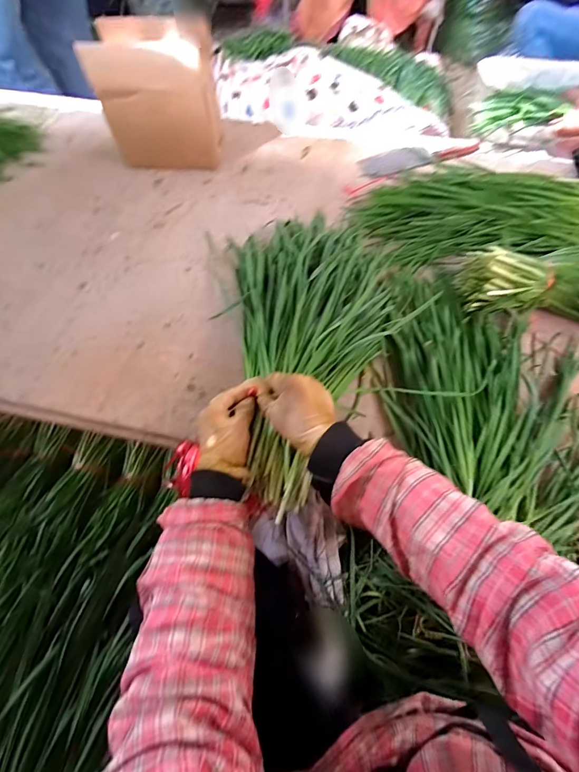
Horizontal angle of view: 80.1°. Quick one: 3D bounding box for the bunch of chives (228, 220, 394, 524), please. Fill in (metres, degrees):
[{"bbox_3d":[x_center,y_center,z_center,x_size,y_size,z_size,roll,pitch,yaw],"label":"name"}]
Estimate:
[{"bbox_3d":[0.017,-0.101,0.540,0.276,0.073,0.543,10,59,7],"label":"bunch of chives"}]

